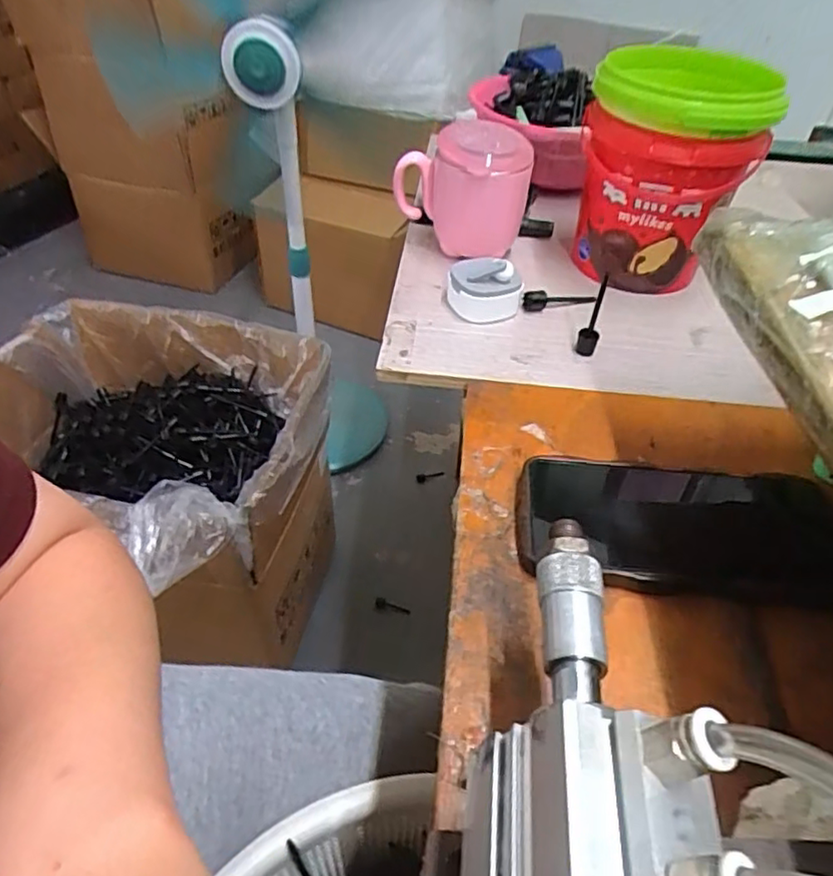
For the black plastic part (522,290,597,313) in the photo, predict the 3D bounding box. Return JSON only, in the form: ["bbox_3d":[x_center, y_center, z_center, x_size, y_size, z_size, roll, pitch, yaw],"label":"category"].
[{"bbox_3d":[0.116,-0.111,0.504,0.064,0.015,0.012,-8,45,-11],"label":"black plastic part"}]

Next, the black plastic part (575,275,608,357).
[{"bbox_3d":[0.125,-0.086,0.440,0.014,0.059,0.019,16,45,13],"label":"black plastic part"}]

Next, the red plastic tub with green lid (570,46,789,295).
[{"bbox_3d":[0.195,-0.210,0.508,0.127,0.159,0.125,7,44,4],"label":"red plastic tub with green lid"}]

